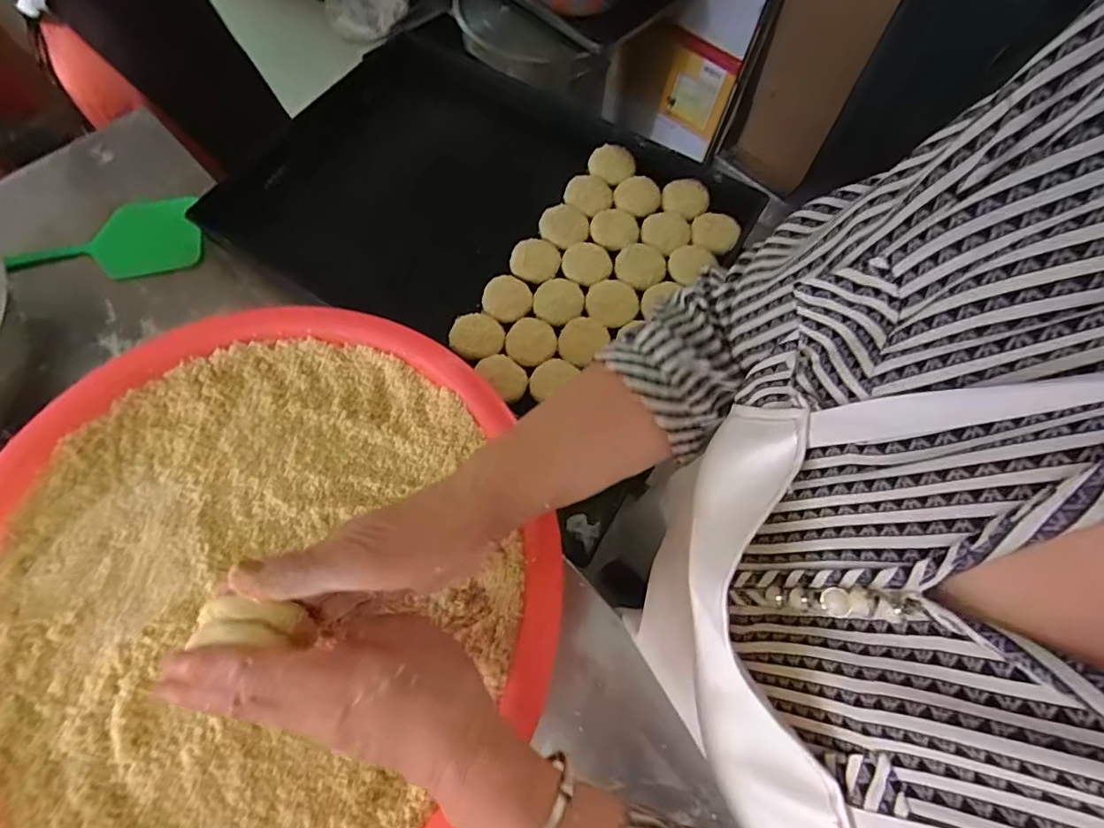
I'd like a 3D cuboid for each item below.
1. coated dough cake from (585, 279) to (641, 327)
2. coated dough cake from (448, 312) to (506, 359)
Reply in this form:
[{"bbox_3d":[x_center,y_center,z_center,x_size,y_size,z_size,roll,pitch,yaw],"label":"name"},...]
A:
[{"bbox_3d":[0.067,-0.125,0.600,0.057,0.007,0.057,1,66,-2],"label":"coated dough cake"},{"bbox_3d":[-0.084,-0.086,0.588,0.055,0.009,0.057,1,66,-2],"label":"coated dough cake"}]

